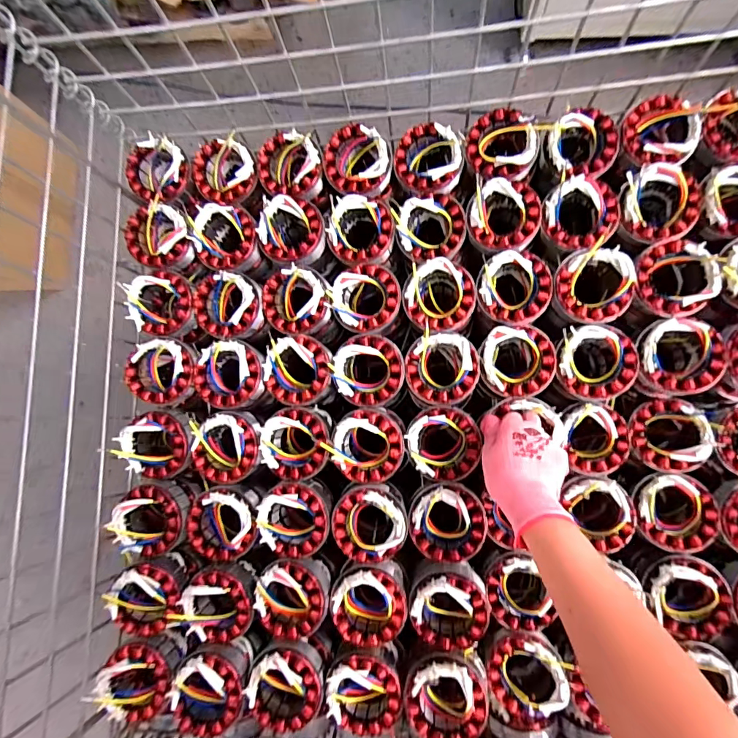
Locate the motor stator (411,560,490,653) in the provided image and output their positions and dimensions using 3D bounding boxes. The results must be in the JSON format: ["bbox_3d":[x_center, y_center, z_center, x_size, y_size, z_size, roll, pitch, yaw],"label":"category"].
[{"bbox_3d":[0.089,0.266,0.478,0.084,0.058,0.089,-1,83,6],"label":"motor stator"}]

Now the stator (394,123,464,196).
[{"bbox_3d":[0.077,-0.264,0.550,0.083,0.055,0.085,-1,83,6],"label":"stator"}]

